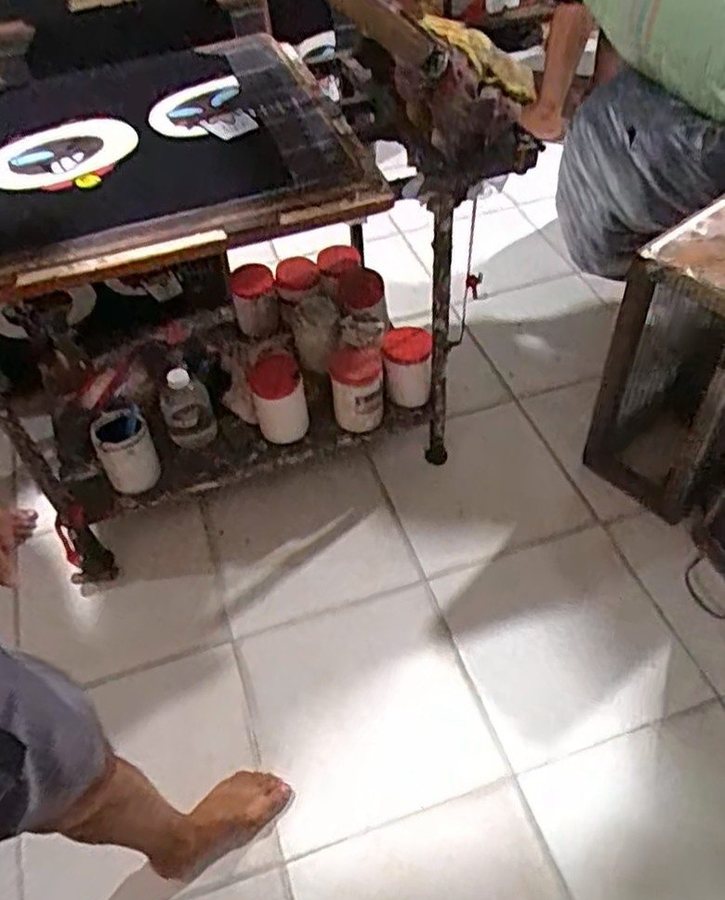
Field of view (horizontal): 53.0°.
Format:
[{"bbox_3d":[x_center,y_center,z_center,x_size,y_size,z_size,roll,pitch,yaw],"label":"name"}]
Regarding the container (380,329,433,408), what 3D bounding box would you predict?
[{"bbox_3d":[0.094,-0.176,1.517,0.106,0.176,0.102,-1,53,1],"label":"container"}]

